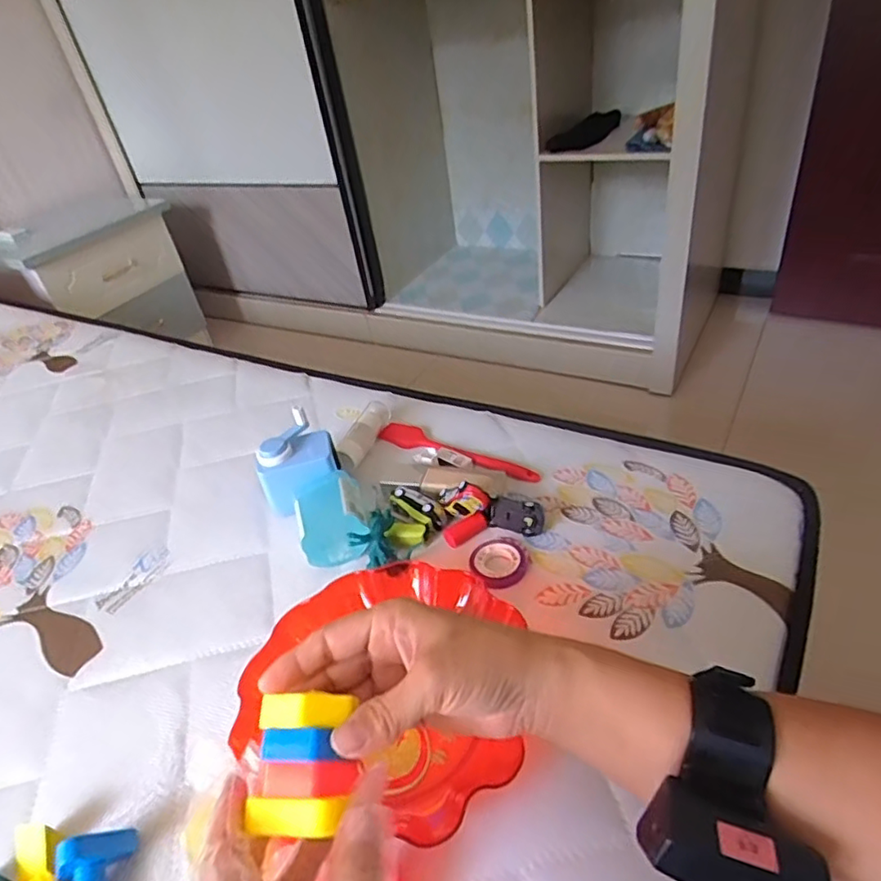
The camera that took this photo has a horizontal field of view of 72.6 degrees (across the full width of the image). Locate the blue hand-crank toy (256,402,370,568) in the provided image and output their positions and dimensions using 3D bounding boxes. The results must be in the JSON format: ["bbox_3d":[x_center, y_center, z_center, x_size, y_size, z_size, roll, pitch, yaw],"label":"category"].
[{"bbox_3d":[-0.131,0.052,0.604,0.087,0.076,0.163,-31,48,-5],"label":"blue hand-crank toy"}]

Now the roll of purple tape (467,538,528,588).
[{"bbox_3d":[0.053,0.110,0.545,0.056,0.007,0.052,-5,37,4],"label":"roll of purple tape"}]

